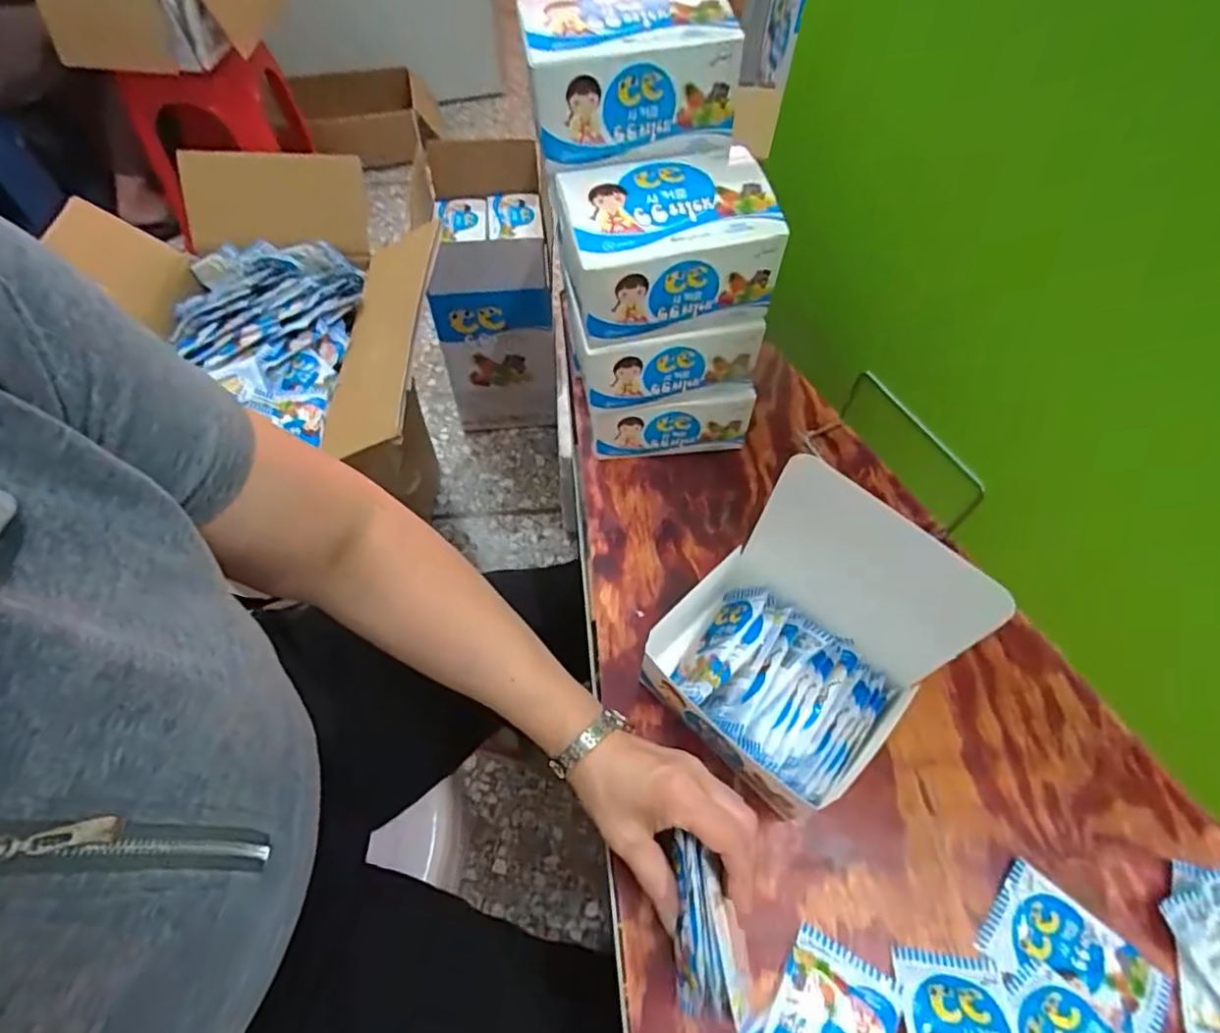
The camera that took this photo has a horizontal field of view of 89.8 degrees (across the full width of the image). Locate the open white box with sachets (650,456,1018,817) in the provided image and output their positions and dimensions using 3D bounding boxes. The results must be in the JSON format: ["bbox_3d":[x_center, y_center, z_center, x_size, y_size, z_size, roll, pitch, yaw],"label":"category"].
[{"bbox_3d":[0.111,0.086,0.388,0.146,0.188,0.117,41,65,21],"label":"open white box with sachets"}]

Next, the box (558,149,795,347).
[{"bbox_3d":[0.037,-0.201,0.447,0.146,0.077,0.108,-10,59,-8],"label":"box"}]

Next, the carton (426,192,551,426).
[{"bbox_3d":[-0.228,-0.427,1.263,0.209,0.444,0.284,-3,58,-3],"label":"carton"}]

